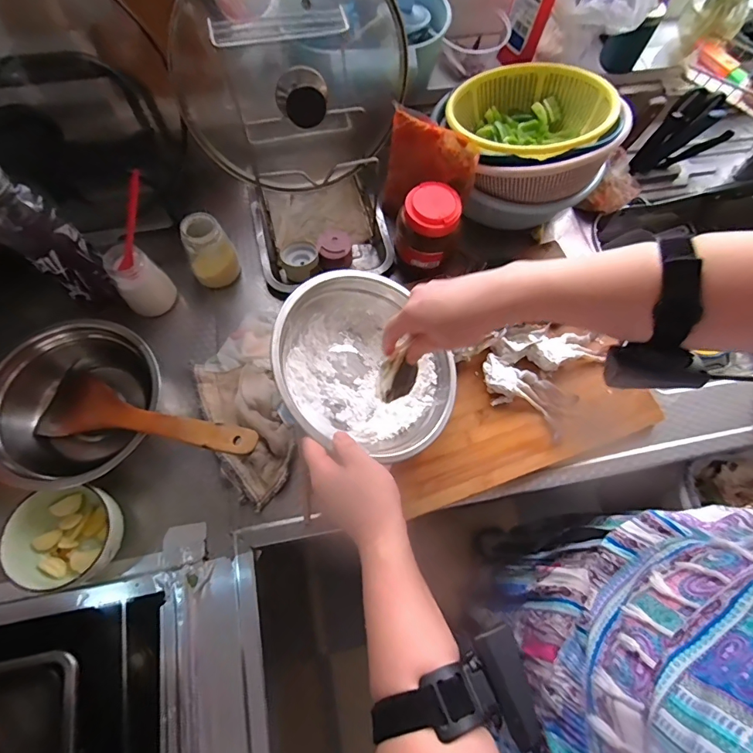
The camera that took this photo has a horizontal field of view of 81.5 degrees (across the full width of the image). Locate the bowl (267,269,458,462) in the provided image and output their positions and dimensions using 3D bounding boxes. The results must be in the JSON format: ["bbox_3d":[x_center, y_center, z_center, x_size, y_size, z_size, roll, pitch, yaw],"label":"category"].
[{"bbox_3d":[-0.020,-0.005,0.507,0.216,0.085,0.216,10,68,-24],"label":"bowl"}]

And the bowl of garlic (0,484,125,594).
[{"bbox_3d":[-0.323,0.171,0.466,0.104,0.056,0.098,1,69,-3],"label":"bowl of garlic"}]

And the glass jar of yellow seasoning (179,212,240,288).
[{"bbox_3d":[-0.219,-0.163,0.591,0.051,0.111,0.051,1,69,-3],"label":"glass jar of yellow seasoning"}]

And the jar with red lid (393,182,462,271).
[{"bbox_3d":[0.066,-0.195,0.571,0.076,0.091,0.074,1,69,-3],"label":"jar with red lid"}]

